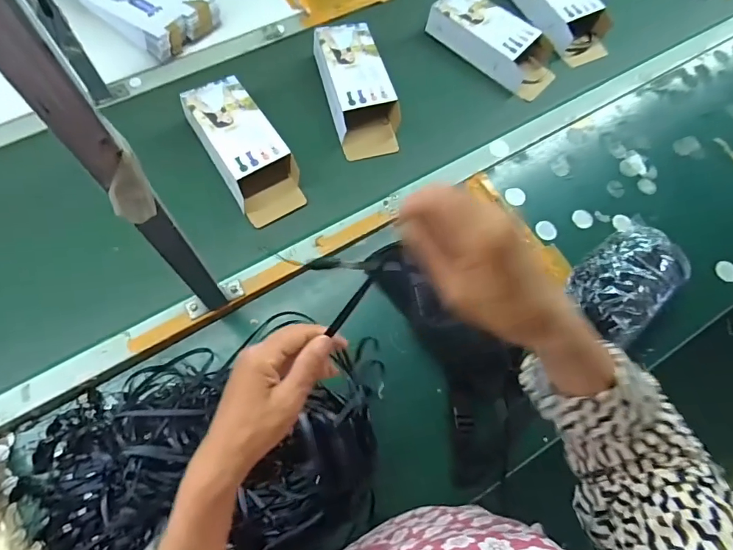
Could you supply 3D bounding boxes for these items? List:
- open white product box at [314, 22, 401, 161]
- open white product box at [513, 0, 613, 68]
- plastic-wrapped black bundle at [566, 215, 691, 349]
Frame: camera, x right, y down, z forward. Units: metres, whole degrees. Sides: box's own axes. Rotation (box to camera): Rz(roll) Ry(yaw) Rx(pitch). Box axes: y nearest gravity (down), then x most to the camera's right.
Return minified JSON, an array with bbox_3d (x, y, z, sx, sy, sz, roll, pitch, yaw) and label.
[{"bbox_3d":[-0.017,-0.331,0.781,0.107,0.049,0.258,-14,71,-8],"label":"open white product box"},{"bbox_3d":[0.383,-0.537,0.883,0.127,0.066,0.262,-24,73,-11],"label":"open white product box"},{"bbox_3d":[0.389,0.002,0.659,0.217,0.073,0.115,-37,76,-15],"label":"plastic-wrapped black bundle"}]

